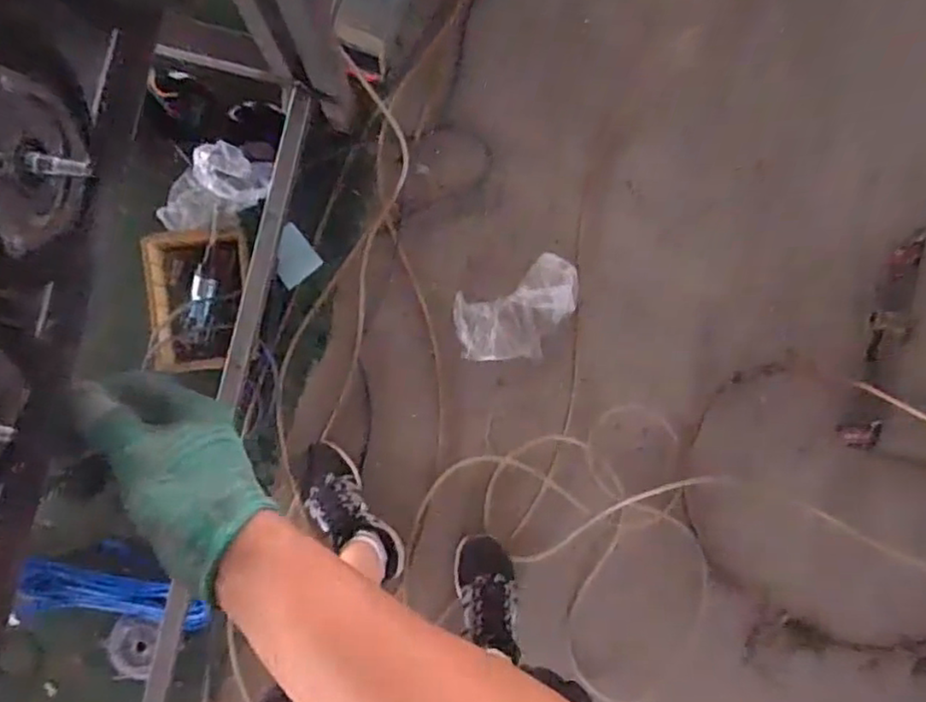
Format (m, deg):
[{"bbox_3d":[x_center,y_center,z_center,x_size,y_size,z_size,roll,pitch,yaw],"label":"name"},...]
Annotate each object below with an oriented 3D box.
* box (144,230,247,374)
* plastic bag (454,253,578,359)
[{"bbox_3d":[-0.481,-0.091,1.189,0.175,0.070,0.253,-4,89,-3],"label":"box"},{"bbox_3d":[0.113,-0.072,1.262,0.255,0.018,0.163,-24,90,-3],"label":"plastic bag"}]

